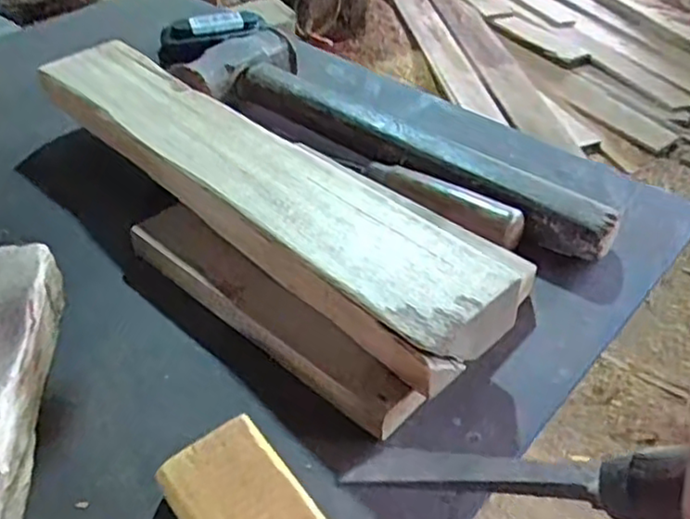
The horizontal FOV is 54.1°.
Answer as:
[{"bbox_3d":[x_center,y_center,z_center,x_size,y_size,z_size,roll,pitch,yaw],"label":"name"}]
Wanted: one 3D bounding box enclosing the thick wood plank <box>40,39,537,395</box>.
[{"bbox_3d":[-0.068,-0.056,0.436,0.092,0.040,0.398,-32,51,-31],"label":"thick wood plank"}]

